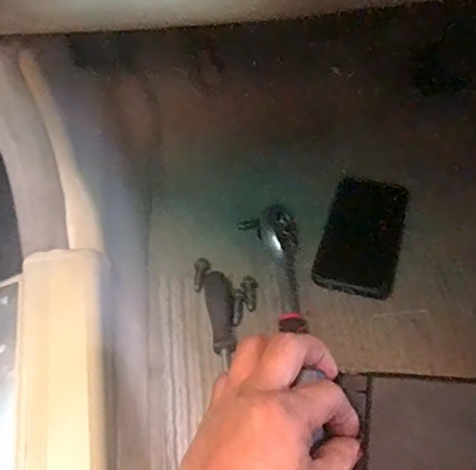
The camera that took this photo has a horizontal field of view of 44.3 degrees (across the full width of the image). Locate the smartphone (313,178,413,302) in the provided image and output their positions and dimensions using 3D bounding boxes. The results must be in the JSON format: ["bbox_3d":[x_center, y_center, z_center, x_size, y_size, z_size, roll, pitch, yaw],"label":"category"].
[{"bbox_3d":[0.138,-0.002,0.644,0.081,0.014,0.159,14,58,13],"label":"smartphone"}]

